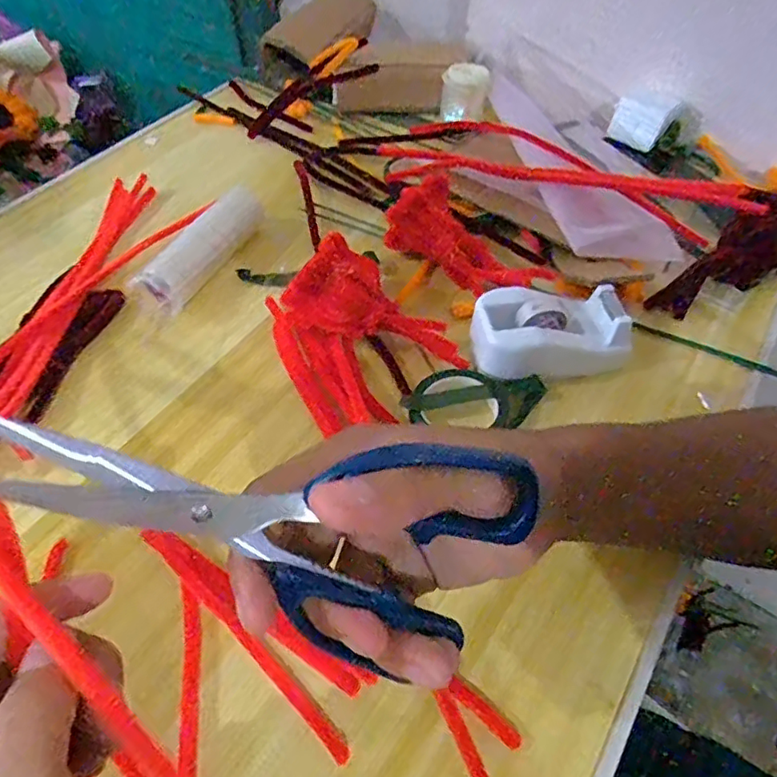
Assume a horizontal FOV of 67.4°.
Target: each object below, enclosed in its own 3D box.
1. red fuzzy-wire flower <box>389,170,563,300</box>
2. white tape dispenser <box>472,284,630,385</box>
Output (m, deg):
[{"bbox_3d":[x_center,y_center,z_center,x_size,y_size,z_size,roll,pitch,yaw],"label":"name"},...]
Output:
[{"bbox_3d":[0.057,-0.103,0.429,0.121,0.058,0.029,36,59,8],"label":"red fuzzy-wire flower"},{"bbox_3d":[0.107,-0.037,0.382,0.103,0.035,0.056,-8,53,-7],"label":"white tape dispenser"}]

